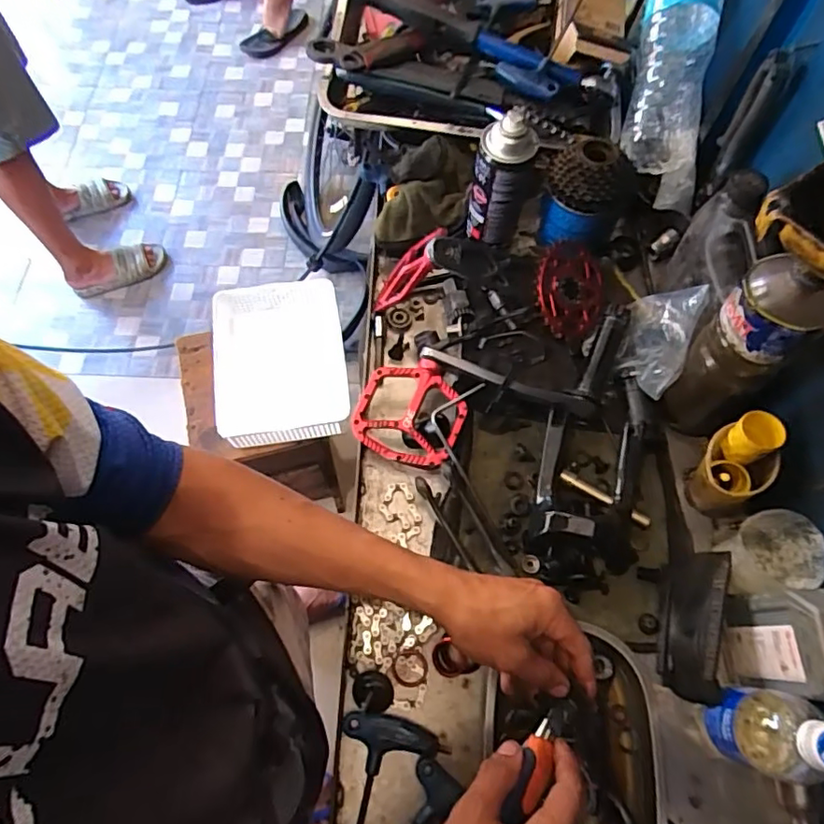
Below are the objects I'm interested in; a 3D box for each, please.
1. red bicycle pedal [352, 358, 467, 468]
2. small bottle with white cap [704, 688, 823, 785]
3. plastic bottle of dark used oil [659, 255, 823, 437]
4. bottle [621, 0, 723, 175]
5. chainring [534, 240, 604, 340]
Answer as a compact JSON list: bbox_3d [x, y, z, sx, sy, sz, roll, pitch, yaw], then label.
[{"bbox_3d":[-0.001,-0.001,0.618,0.113,0.016,0.112,18,83,8],"label":"red bicycle pedal"},{"bbox_3d":[0.289,0.254,0.445,0.071,0.144,0.056,11,67,4],"label":"small bottle with white cap"},{"bbox_3d":[0.298,-0.048,0.541,0.061,0.237,0.076,-41,73,-16],"label":"plastic bottle of dark used oil"},{"bbox_3d":[0.331,-0.455,0.699,0.093,0.067,0.303,10,95,4],"label":"bottle"},{"bbox_3d":[0.189,-0.146,0.681,0.100,0.010,0.117,40,69,-23],"label":"chainring"}]

